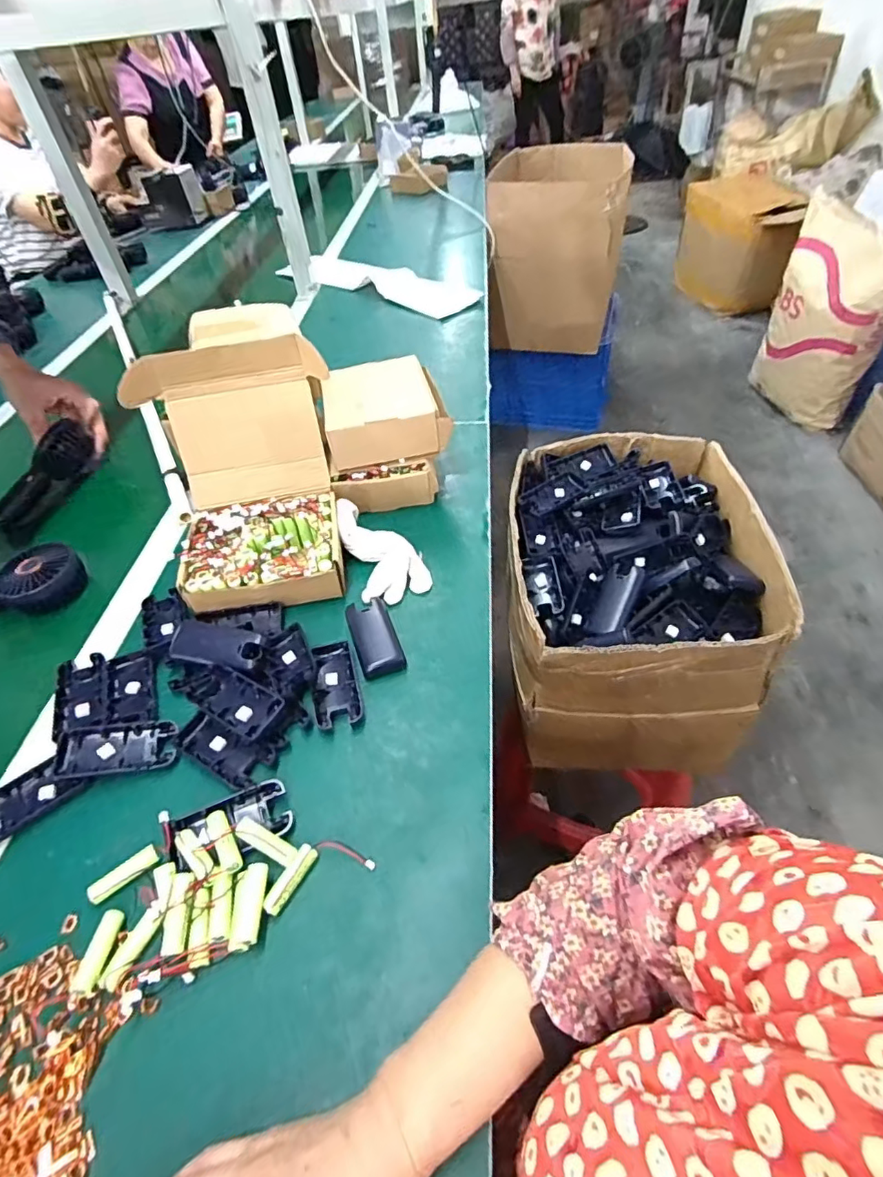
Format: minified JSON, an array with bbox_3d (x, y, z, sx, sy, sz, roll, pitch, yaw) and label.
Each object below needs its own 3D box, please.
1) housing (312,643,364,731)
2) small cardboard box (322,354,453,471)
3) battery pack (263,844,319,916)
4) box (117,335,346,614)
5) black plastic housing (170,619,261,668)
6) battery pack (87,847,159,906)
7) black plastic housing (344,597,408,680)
[{"bbox_3d":[-0.100,0.089,0.512,0.042,0.011,0.084,-13,49,-7],"label":"housing"},{"bbox_3d":[-0.075,-0.235,0.700,0.145,0.055,0.163,-12,47,-3],"label":"small cardboard box"},{"bbox_3d":[-0.111,0.215,0.403,0.014,0.006,0.049,22,53,22],"label":"battery pack"},{"bbox_3d":[-0.220,-0.119,0.582,0.202,0.180,0.225,-7,48,-2],"label":"box"},{"bbox_3d":[-0.216,0.053,0.520,0.084,0.033,0.040,5,49,9],"label":"black plastic housing"},{"bbox_3d":[-0.239,0.217,0.412,0.049,0.014,0.014,-32,53,-22],"label":"battery pack"},{"bbox_3d":[-0.068,0.049,0.549,0.043,0.013,0.089,-18,49,-11],"label":"black plastic housing"}]

